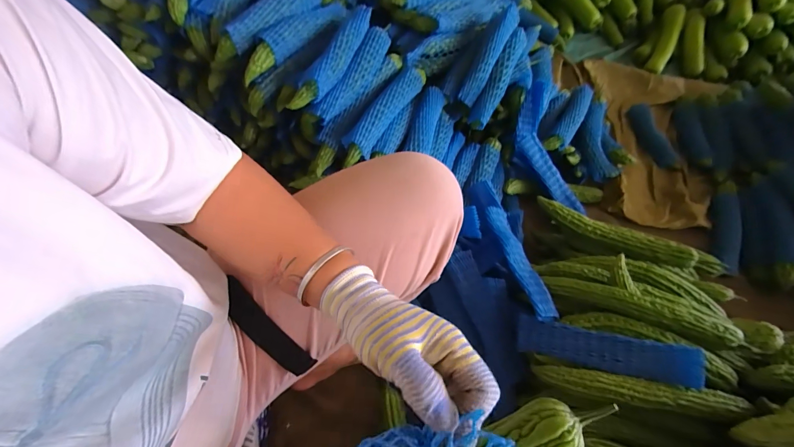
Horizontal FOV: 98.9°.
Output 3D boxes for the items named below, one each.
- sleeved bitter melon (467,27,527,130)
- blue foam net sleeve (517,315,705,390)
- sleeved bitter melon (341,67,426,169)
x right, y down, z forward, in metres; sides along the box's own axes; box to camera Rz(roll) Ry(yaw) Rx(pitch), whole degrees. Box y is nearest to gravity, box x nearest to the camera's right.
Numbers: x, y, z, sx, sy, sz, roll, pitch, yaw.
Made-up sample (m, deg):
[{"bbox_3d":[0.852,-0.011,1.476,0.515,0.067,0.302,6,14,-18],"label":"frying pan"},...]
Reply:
[{"bbox_3d":[0.232,-0.330,0.767,0.048,0.062,0.235,28,95,14],"label":"sleeved bitter melon"},{"bbox_3d":[0.306,0.190,0.507,0.235,0.023,0.056,6,56,22],"label":"blue foam net sleeve"},{"bbox_3d":[-0.019,-0.232,0.684,0.057,0.056,0.276,25,60,12],"label":"sleeved bitter melon"}]

